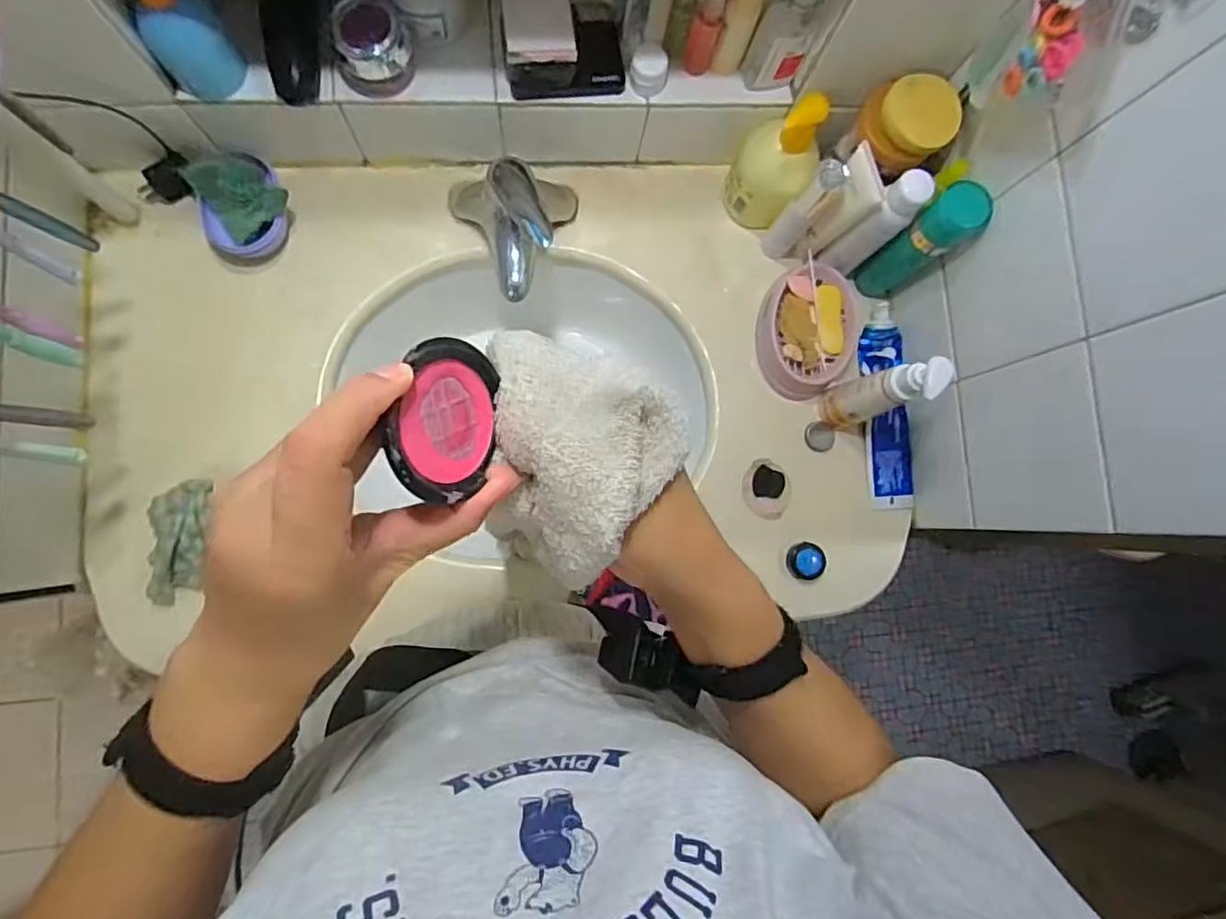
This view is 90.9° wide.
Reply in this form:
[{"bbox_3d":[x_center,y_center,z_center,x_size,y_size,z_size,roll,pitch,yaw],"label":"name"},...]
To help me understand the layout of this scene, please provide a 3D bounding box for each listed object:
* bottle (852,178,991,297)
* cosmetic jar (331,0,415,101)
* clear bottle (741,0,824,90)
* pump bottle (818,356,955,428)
[{"bbox_3d":[0.314,-0.221,0.635,0.040,0.184,0.046,-22,88,-8],"label":"bottle"},{"bbox_3d":[-0.218,-0.381,0.553,0.062,0.056,0.063,1,85,-6],"label":"cosmetic jar"},{"bbox_3d":[0.163,-0.397,0.566,0.052,0.103,0.044,26,83,-3],"label":"clear bottle"},{"bbox_3d":[0.266,-0.066,0.609,0.031,0.180,0.043,-13,86,-7],"label":"pump bottle"}]

